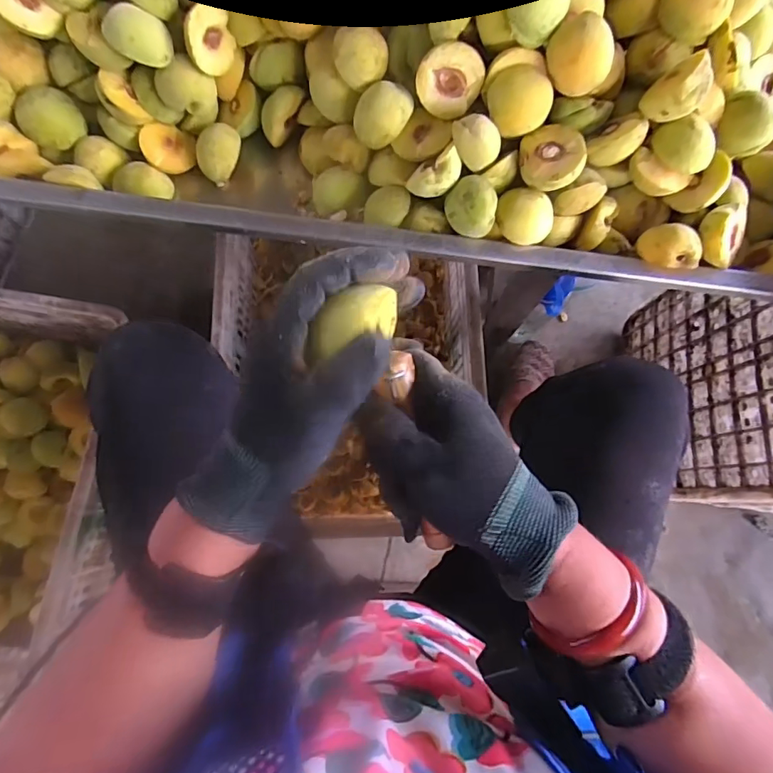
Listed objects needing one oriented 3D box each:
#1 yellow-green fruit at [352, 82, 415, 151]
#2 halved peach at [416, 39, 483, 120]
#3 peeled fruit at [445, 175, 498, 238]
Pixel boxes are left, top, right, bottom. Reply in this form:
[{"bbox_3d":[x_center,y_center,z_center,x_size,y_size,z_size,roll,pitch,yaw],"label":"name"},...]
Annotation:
[{"bbox_3d":[-0.004,-0.264,0.477,0.050,0.054,0.051,0,77,-1],"label":"yellow-green fruit"},{"bbox_3d":[0.060,-0.294,0.459,0.059,0.033,0.059,1,121,2],"label":"halved peach"},{"bbox_3d":[0.082,-0.174,0.464,0.047,0.043,0.045,0,77,-1],"label":"peeled fruit"}]

